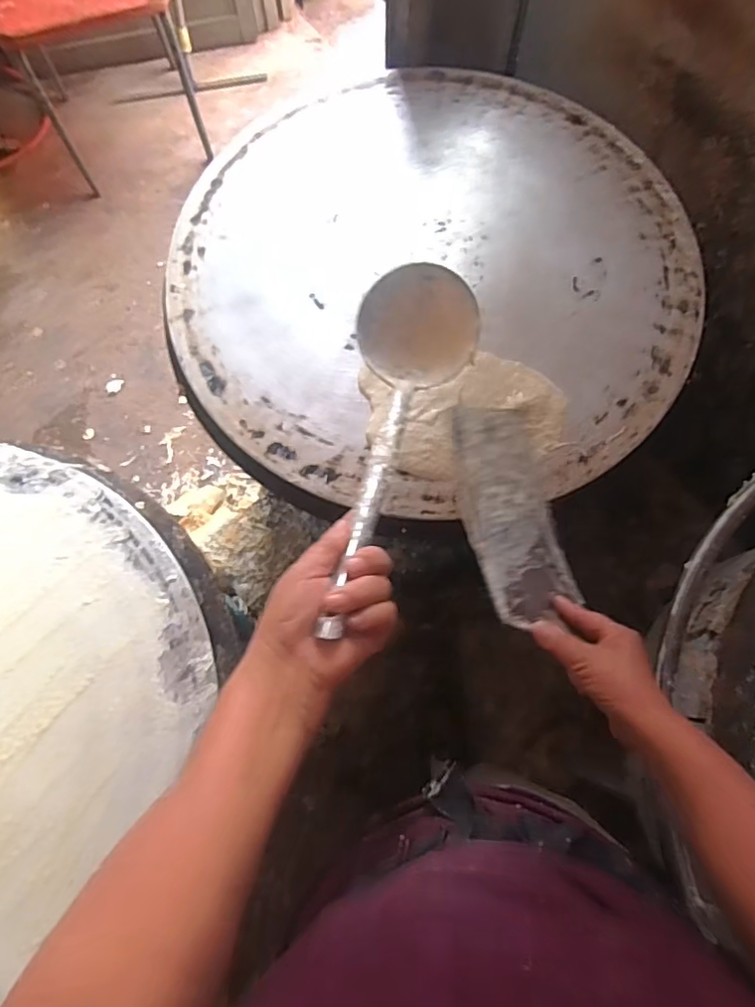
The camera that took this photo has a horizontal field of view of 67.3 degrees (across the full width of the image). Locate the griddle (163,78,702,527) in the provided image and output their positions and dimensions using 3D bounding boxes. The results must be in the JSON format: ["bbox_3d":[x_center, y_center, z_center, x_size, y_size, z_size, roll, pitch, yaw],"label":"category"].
[{"bbox_3d":[0.064,-0.278,0.674,0.605,0.017,0.597,0,74,1],"label":"griddle"}]

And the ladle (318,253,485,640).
[{"bbox_3d":[0.013,-0.051,0.452,0.101,0.065,0.326,10,62,4],"label":"ladle"}]

